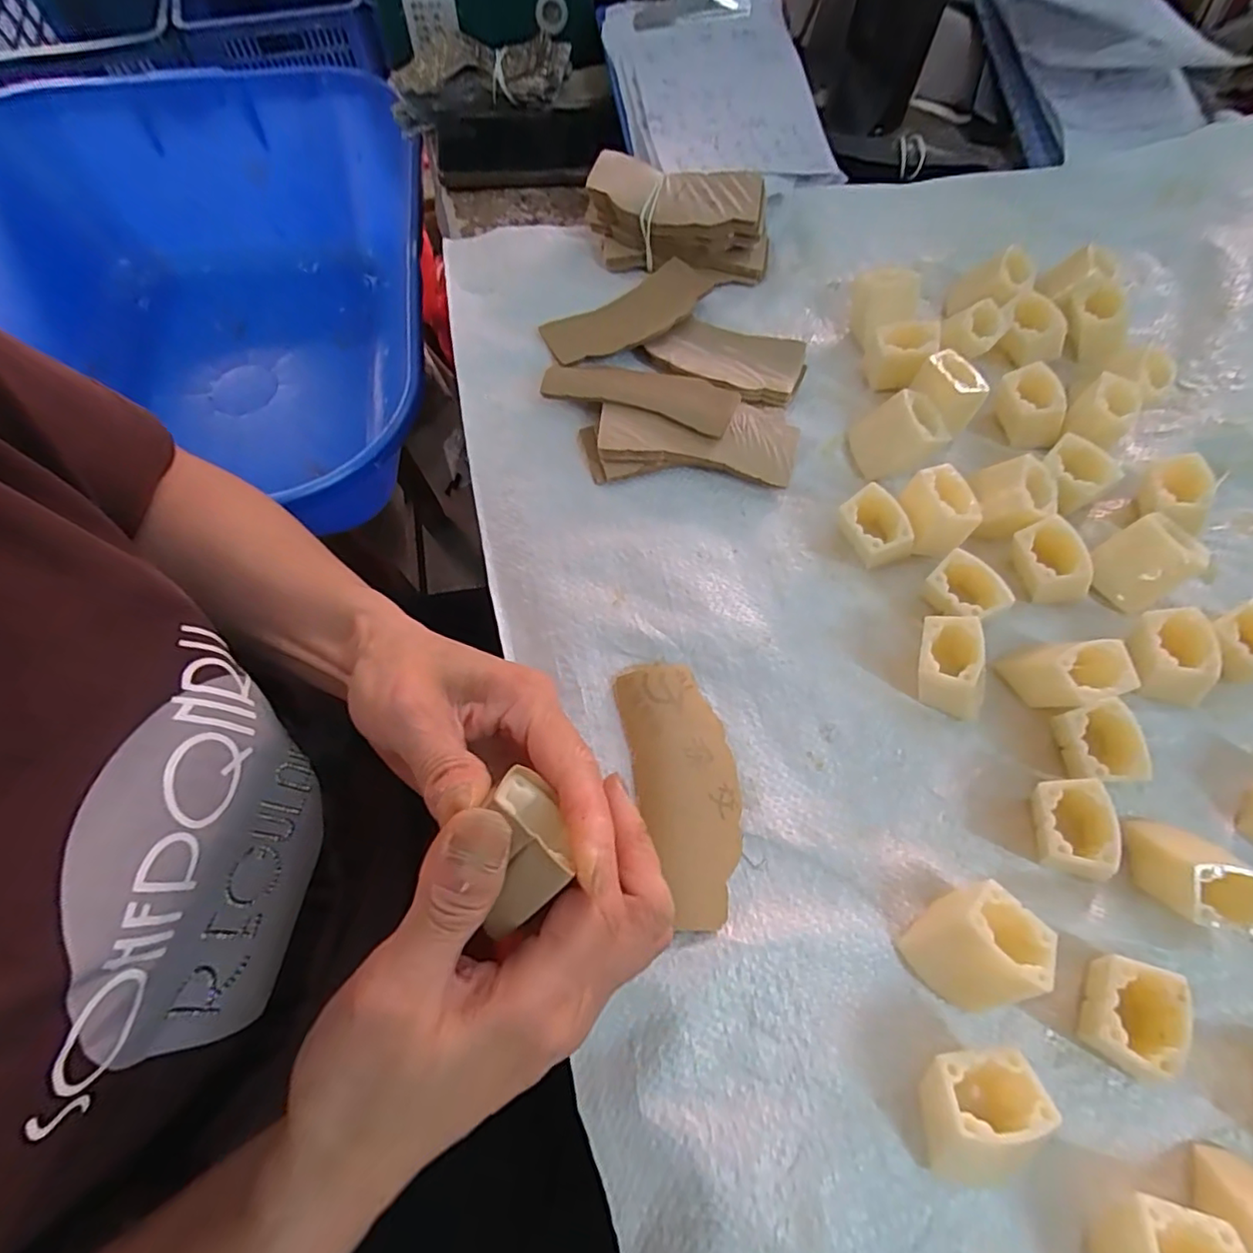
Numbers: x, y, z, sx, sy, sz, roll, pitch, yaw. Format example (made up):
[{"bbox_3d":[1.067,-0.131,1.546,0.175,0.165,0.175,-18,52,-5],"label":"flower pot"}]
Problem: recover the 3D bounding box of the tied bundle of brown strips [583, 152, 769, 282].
[{"bbox_3d":[0.033,-0.271,0.397,0.124,0.044,0.047,19,67,8],"label":"tied bundle of brown strips"}]

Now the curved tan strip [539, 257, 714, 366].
[{"bbox_3d":[0.003,-0.200,0.382,0.111,0.009,0.049,-32,67,-11],"label":"curved tan strip"}]

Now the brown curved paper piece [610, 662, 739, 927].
[{"bbox_3d":[0.028,0.072,0.268,0.046,0.009,0.113,-11,66,-5],"label":"brown curved paper piece"}]

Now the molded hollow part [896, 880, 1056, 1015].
[{"bbox_3d":[0.138,0.126,0.235,0.041,0.034,0.040,-39,72,-16],"label":"molded hollow part"}]

